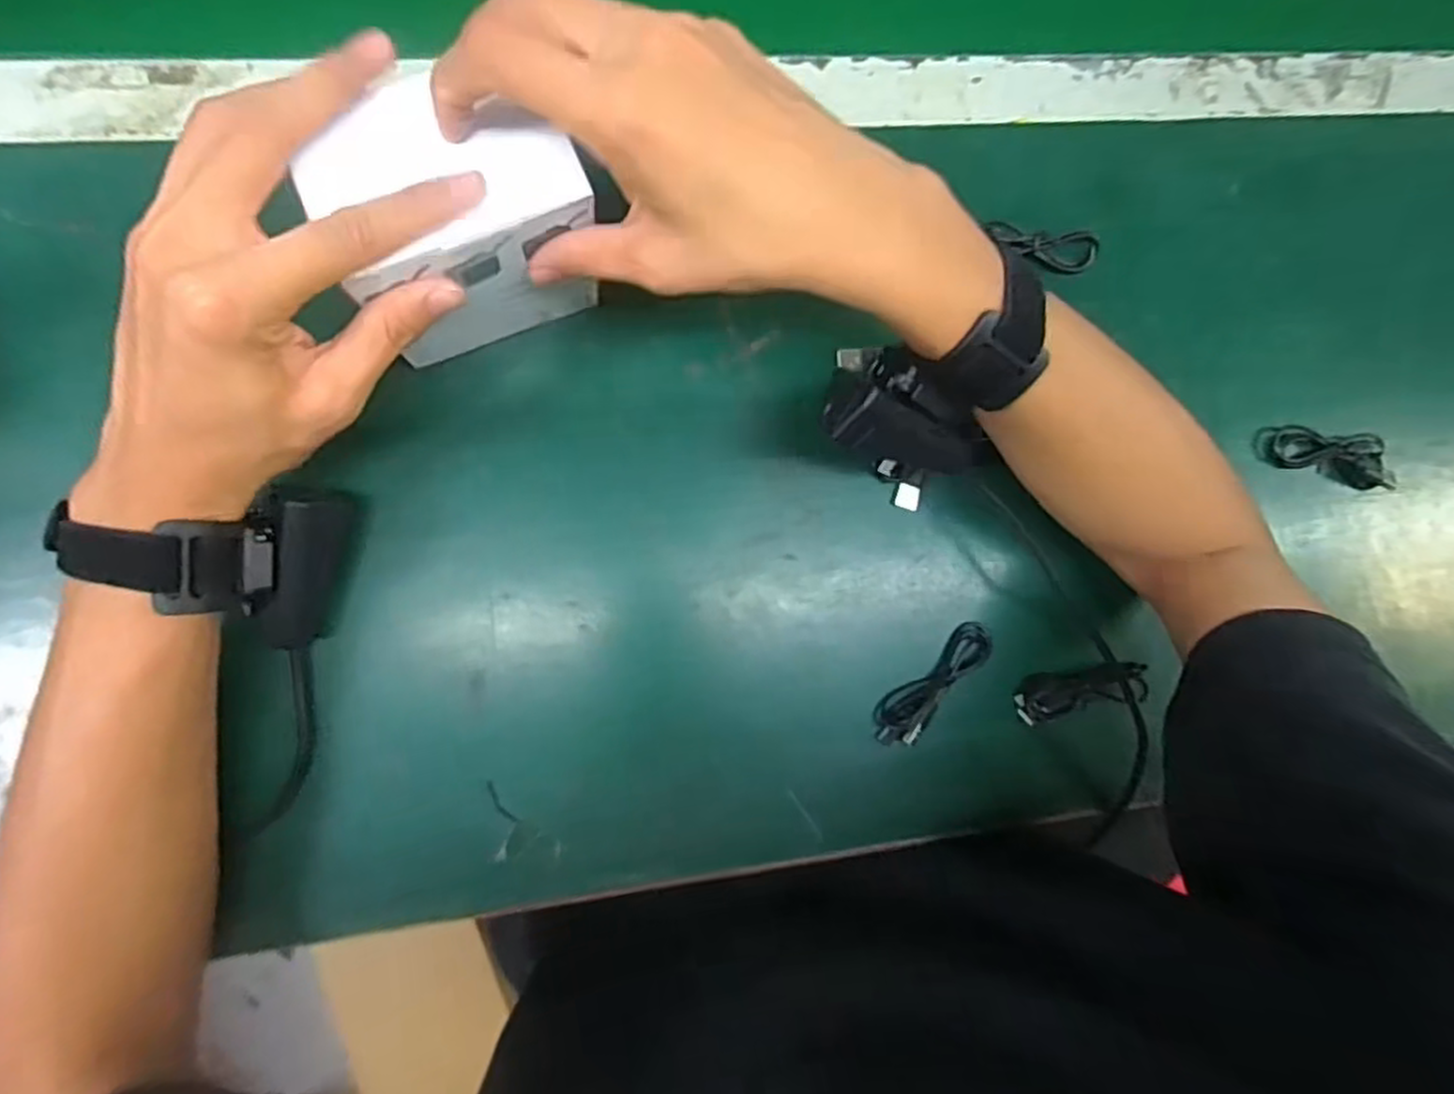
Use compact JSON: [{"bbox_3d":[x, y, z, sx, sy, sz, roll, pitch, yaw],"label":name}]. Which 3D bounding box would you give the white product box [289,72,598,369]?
[{"bbox_3d":[-0.111,-0.135,0.316,0.094,0.109,0.058,-24,92,-9],"label":"white product box"}]

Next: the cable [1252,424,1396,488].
[{"bbox_3d":[0.363,-0.056,0.445,0.092,0.011,0.029,9,86,-7],"label":"cable"}]

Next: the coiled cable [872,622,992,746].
[{"bbox_3d":[0.113,0.074,0.402,0.084,0.011,0.026,-45,93,-7],"label":"coiled cable"}]

